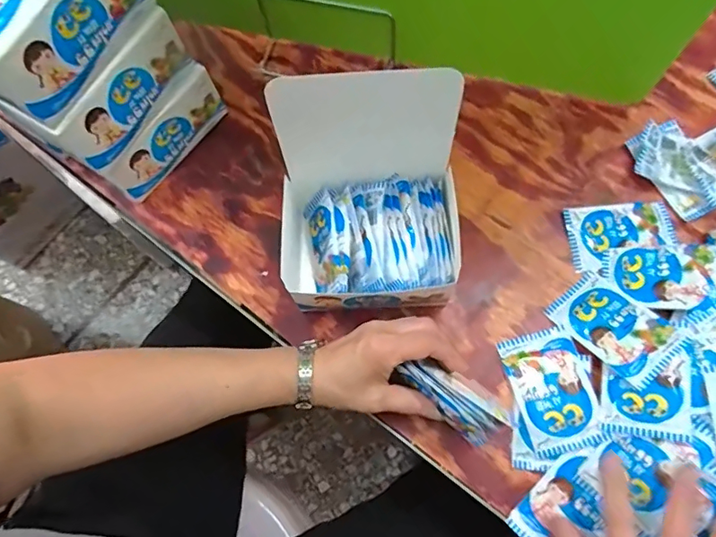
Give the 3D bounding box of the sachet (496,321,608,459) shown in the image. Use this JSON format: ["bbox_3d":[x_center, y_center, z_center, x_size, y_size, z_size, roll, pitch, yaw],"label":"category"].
[{"bbox_3d":[0.172,0.107,0.445,0.066,0.013,0.102,-15,70,-2],"label":"sachet"}]

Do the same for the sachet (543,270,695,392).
[{"bbox_3d":[0.231,0.051,0.450,0.065,0.007,0.103,-40,56,-8],"label":"sachet"}]

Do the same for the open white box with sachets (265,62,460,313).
[{"bbox_3d":[0.007,-0.044,0.410,0.146,0.188,0.117,-3,70,2],"label":"open white box with sachets"}]

